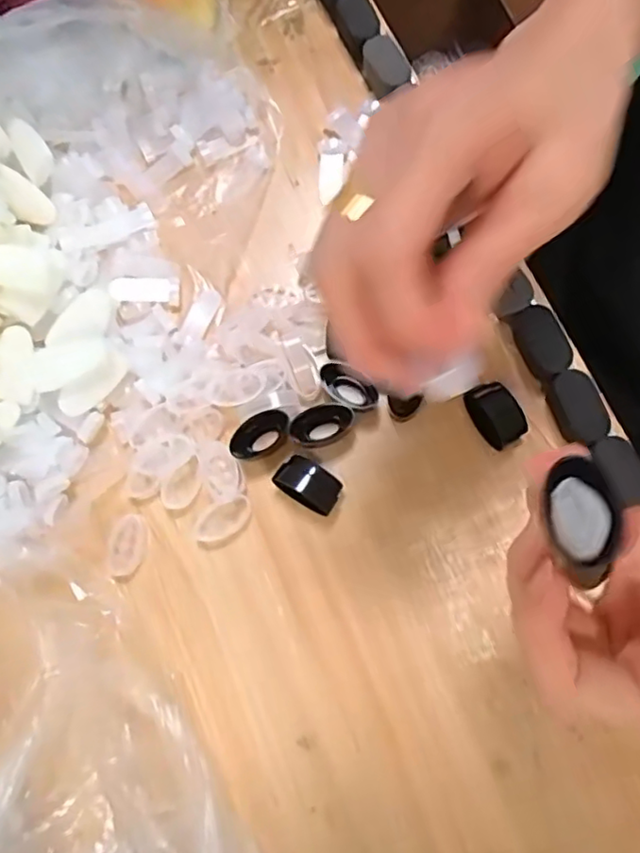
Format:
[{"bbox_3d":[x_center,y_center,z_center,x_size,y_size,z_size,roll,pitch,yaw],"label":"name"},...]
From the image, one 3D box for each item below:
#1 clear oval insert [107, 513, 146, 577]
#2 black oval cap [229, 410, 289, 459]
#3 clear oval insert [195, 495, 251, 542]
[{"bbox_3d":[-0.102,0.063,0.320,0.017,0.007,0.032,13,79,8],"label":"clear oval insert"},{"bbox_3d":[-0.033,0.005,0.322,0.034,0.018,0.017,-28,76,-1],"label":"black oval cap"},{"bbox_3d":[-0.051,0.049,0.319,0.032,0.004,0.017,-36,76,-3],"label":"clear oval insert"}]

